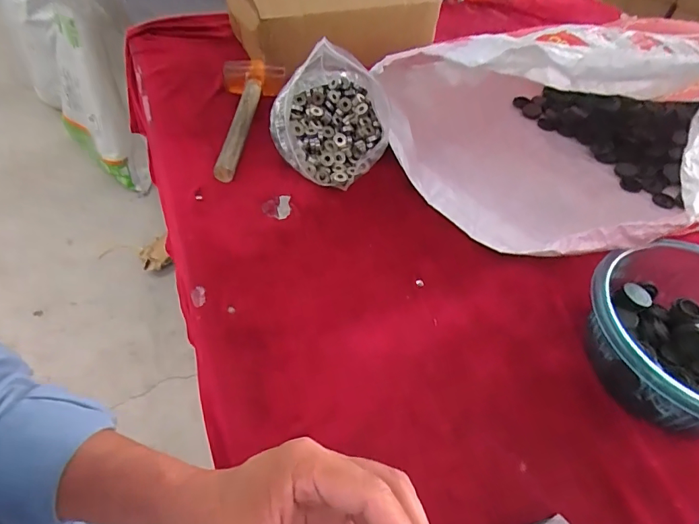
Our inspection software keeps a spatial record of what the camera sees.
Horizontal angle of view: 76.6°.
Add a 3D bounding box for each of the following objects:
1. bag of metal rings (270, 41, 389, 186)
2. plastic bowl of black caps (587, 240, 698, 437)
[{"bbox_3d":[-0.031,-0.218,0.650,0.166,0.130,0.189,-3,49,-9],"label":"bag of metal rings"},{"bbox_3d":[0.361,0.080,0.463,0.205,0.083,0.207,3,48,-4],"label":"plastic bowl of black caps"}]

